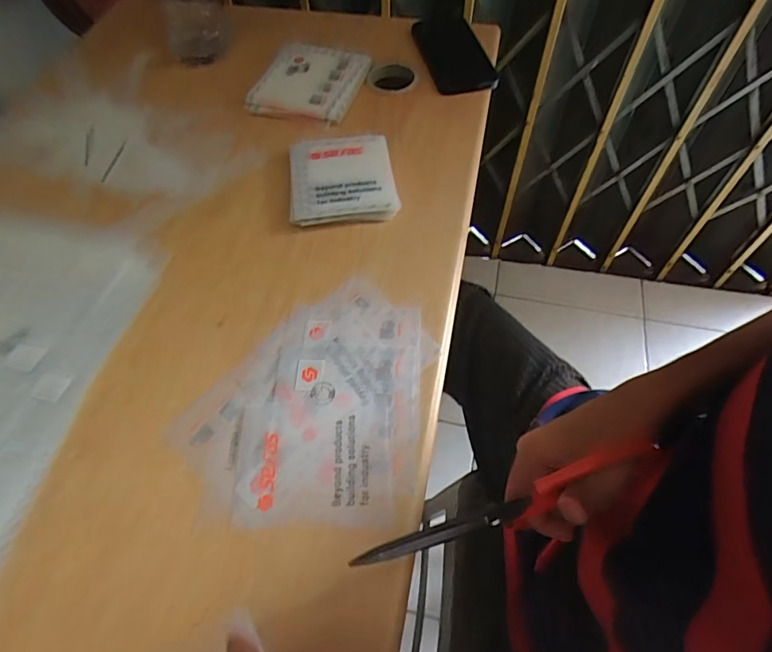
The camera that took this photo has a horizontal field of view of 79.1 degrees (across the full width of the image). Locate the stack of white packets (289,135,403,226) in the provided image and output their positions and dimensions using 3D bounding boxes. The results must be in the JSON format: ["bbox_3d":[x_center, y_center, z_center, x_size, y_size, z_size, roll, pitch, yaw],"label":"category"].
[{"bbox_3d":[-0.045,-0.150,0.477,0.103,0.016,0.111,-9,59,-4],"label":"stack of white packets"}]

